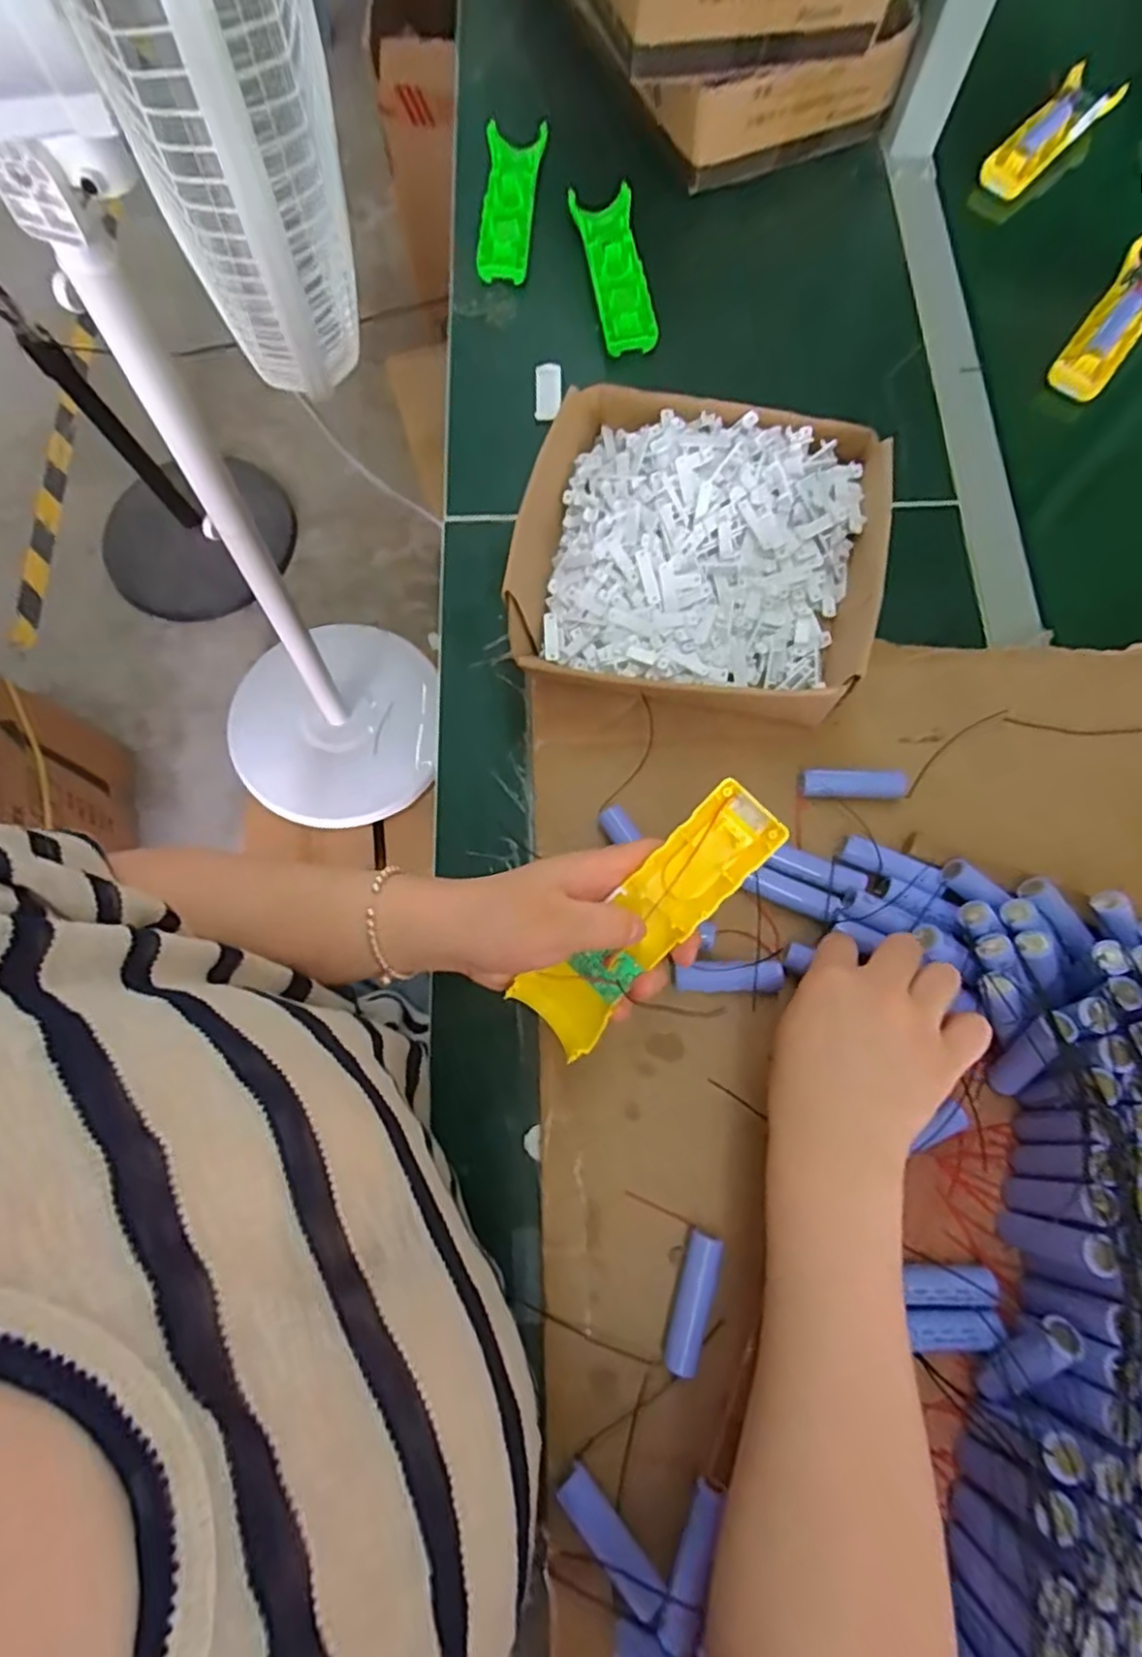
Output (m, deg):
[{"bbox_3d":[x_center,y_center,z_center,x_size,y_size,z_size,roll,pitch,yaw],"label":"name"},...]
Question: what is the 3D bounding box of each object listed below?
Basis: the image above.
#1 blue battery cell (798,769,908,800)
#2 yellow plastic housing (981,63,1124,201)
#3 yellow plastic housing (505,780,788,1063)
[{"bbox_3d":[0.188,-0.029,0.463,0.072,0.014,0.017,-1,74,0],"label":"blue battery cell"},{"bbox_3d":[0.446,-0.648,0.642,0.050,0.032,0.165,41,78,11],"label":"yellow plastic housing"},{"bbox_3d":[0.039,0.046,0.356,0.046,0.022,0.159,43,97,11],"label":"yellow plastic housing"}]

